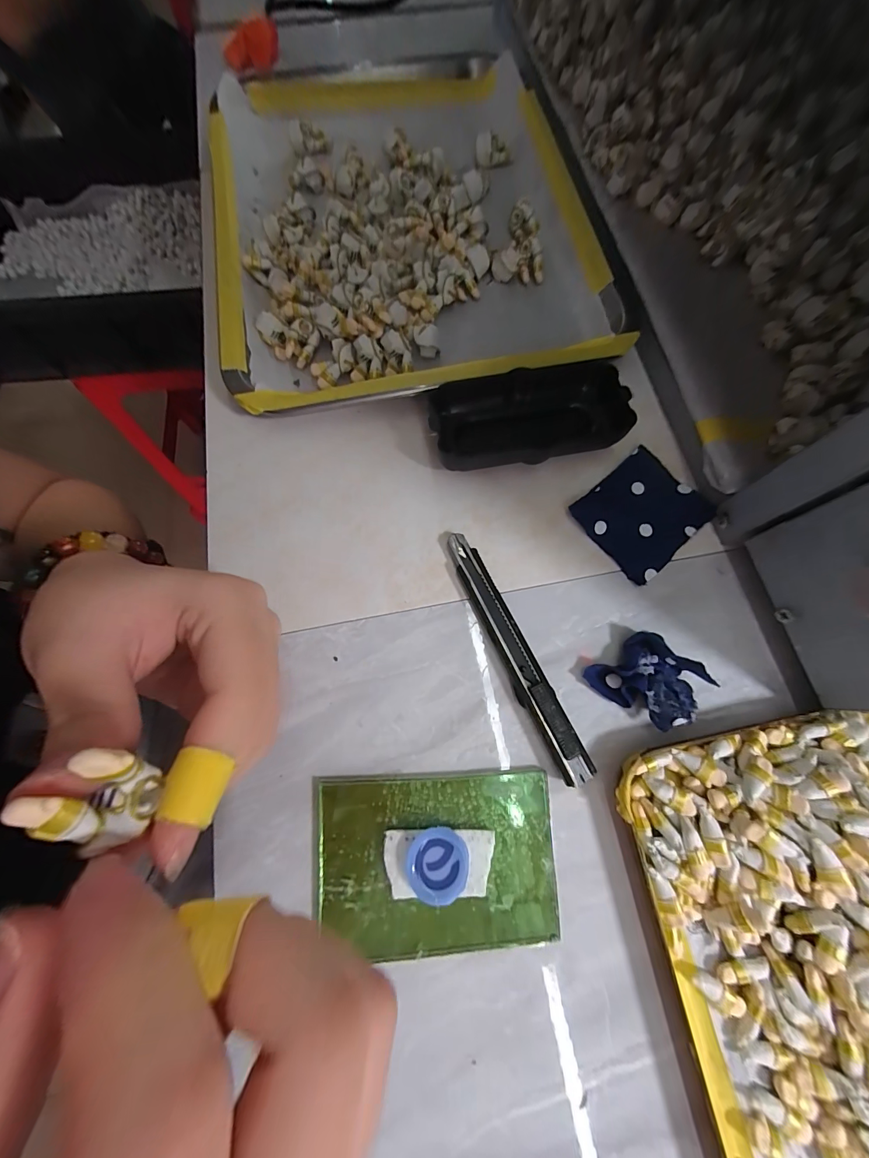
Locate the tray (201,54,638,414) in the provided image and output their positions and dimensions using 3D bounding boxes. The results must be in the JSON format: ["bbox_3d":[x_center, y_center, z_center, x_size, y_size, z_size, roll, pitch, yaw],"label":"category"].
[{"bbox_3d":[-0.029,-0.270,0.262,0.252,0.033,0.343,-10,73,-3],"label":"tray"}]

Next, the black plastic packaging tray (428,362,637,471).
[{"bbox_3d":[0.055,-0.094,0.218,0.107,0.024,0.051,-9,73,-3],"label":"black plastic packaging tray"}]

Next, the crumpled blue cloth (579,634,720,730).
[{"bbox_3d":[0.105,0.048,0.180,0.043,0.017,0.040,43,78,12],"label":"crumpled blue cloth"}]

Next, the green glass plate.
[{"bbox_3d":[0.001,0.124,0.162,0.102,0.009,0.066,-2,73,-1],"label":"green glass plate"}]

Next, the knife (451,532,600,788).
[{"bbox_3d":[0.040,0.035,0.188,0.016,0.011,0.133,-23,74,-5],"label":"knife"}]

